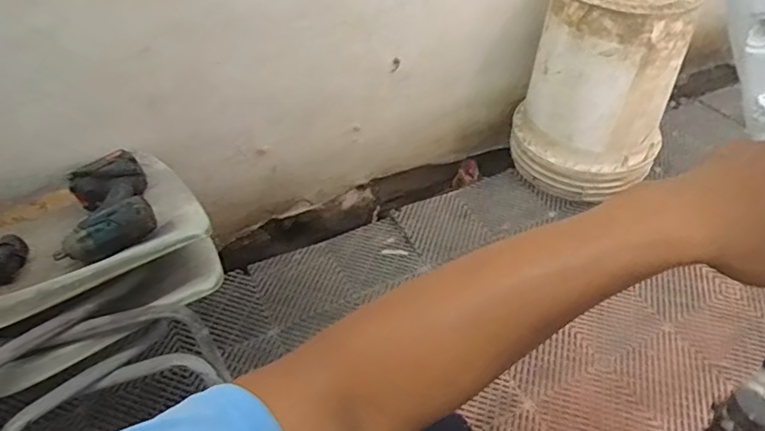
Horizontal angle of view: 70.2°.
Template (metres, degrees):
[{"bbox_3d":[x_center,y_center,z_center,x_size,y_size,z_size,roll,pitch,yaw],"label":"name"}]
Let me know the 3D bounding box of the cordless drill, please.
[{"bbox_3d":[-0.443,-0.021,0.876,0.138,0.082,0.237,-14,47,-15],"label":"cordless drill"}]

